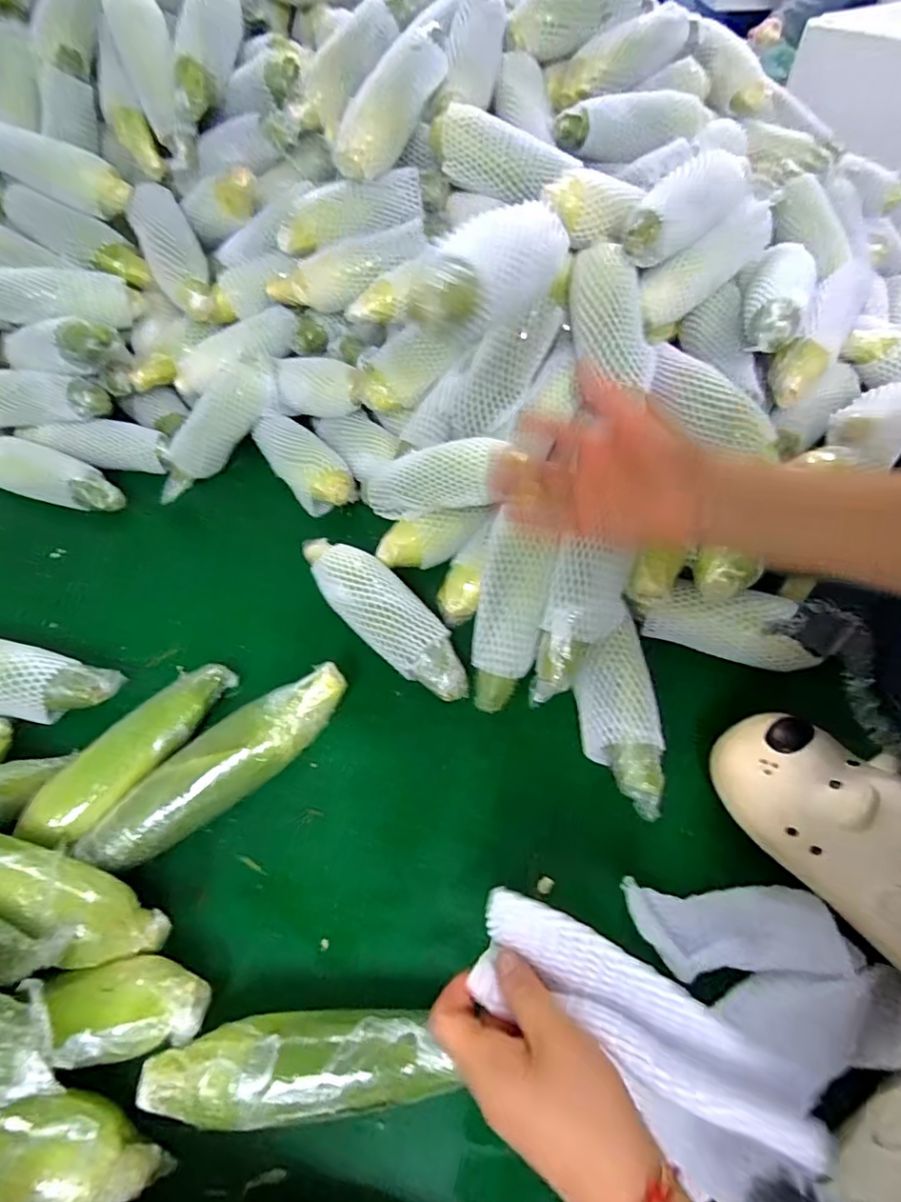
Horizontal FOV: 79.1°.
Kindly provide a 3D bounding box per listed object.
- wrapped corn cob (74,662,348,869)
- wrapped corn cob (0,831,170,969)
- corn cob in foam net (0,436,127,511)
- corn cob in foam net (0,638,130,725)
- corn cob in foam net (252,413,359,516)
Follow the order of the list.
[{"bbox_3d":[-0.206,0.147,0.499,0.250,0.053,0.061,-33,60,-20],"label":"wrapped corn cob"},{"bbox_3d":[-0.326,0.210,0.406,0.231,0.049,0.055,29,57,-8],"label":"wrapped corn cob"},{"bbox_3d":[-0.562,-0.177,0.760,0.236,0.050,0.069,18,57,14],"label":"corn cob in foam net"},{"bbox_3d":[-0.481,0.074,0.562,0.268,0.054,0.074,5,55,5],"label":"corn cob in foam net"},{"bbox_3d":[-0.201,-0.189,0.755,0.077,0.062,0.189,-31,60,-19],"label":"corn cob in foam net"}]

